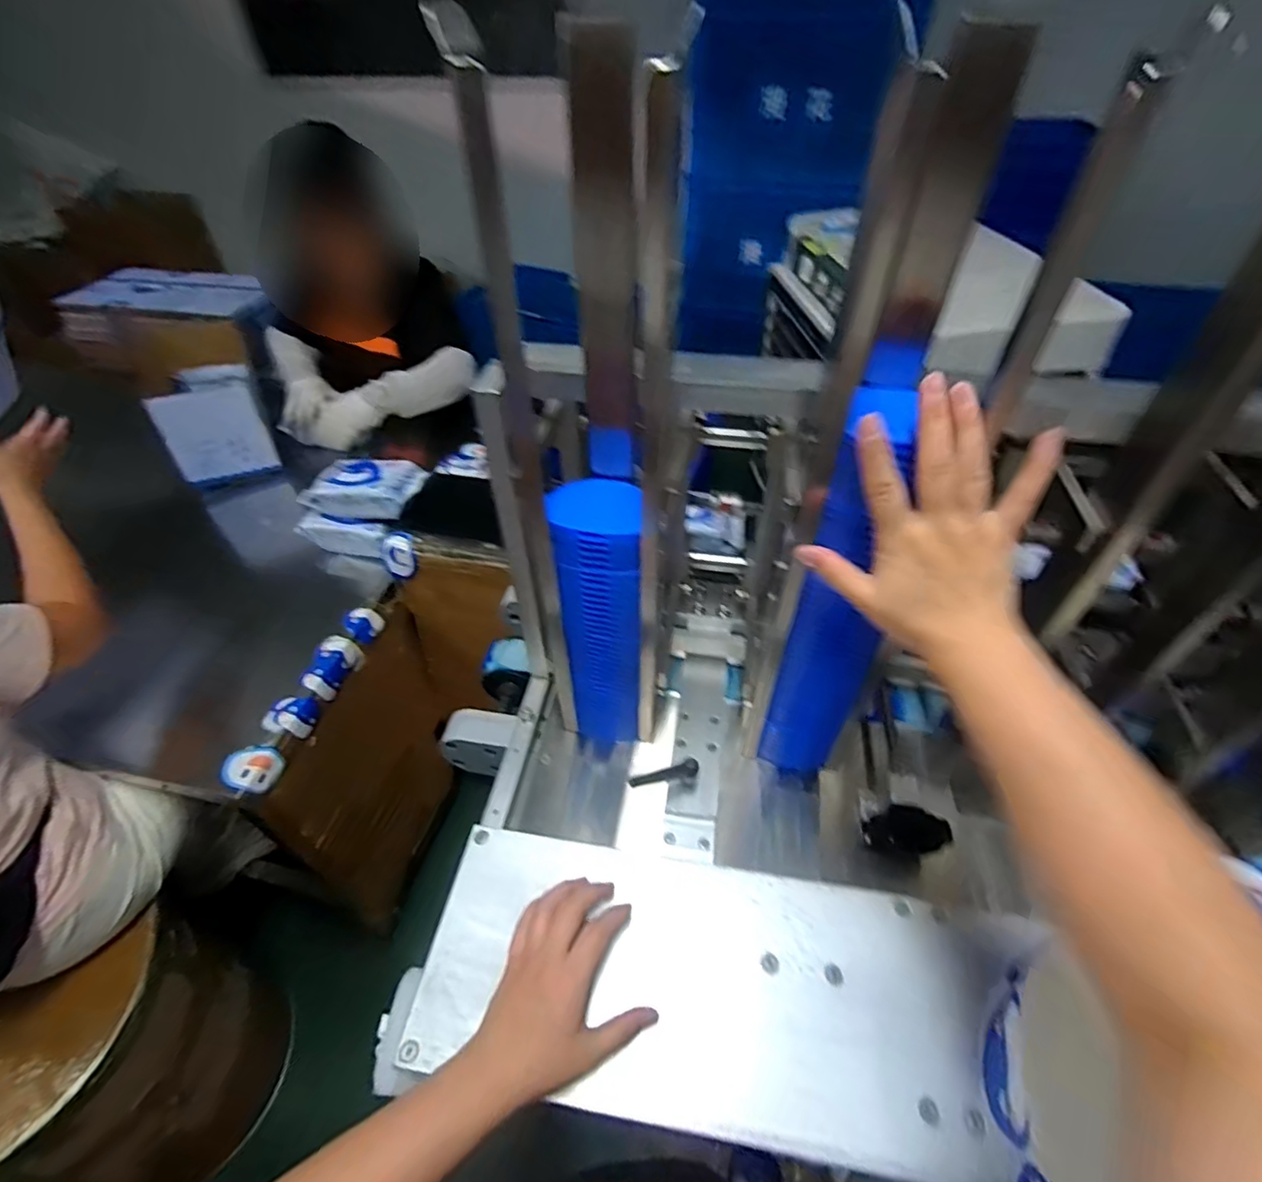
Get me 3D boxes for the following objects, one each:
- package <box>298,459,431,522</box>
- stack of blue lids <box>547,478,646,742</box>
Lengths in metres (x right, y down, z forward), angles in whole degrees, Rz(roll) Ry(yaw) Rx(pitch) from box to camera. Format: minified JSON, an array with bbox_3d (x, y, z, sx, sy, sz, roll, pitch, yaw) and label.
[{"bbox_3d":[-0.499,-0.205,1.140,0.203,0.062,0.144,7,46,7],"label":"package"},{"bbox_3d":[-0.025,0.038,0.575,0.071,0.321,0.056,2,45,2],"label":"stack of blue lids"}]

